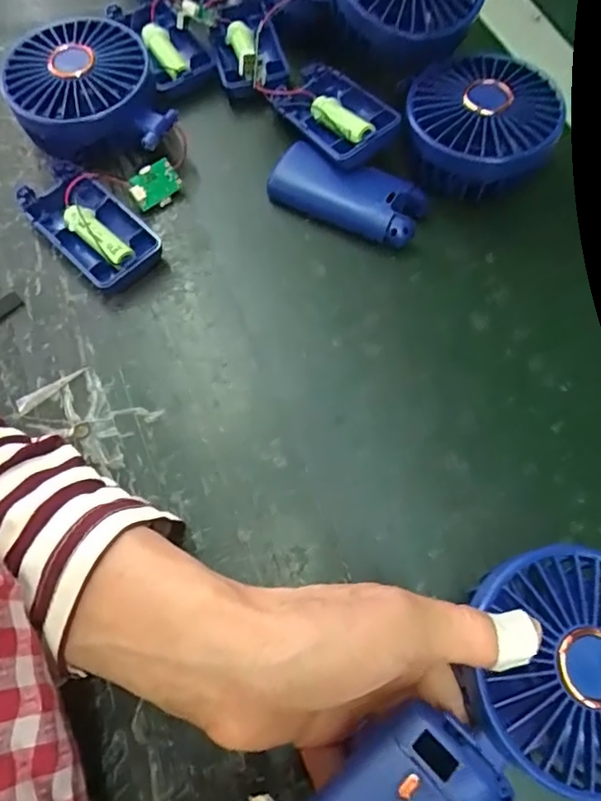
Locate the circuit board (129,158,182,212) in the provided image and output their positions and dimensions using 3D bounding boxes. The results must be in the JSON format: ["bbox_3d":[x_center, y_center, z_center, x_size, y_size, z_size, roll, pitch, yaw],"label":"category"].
[{"bbox_3d":[-0.089,-0.132,0.343,0.030,0.006,0.024,-38,114,-14],"label":"circuit board"}]

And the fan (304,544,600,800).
[{"bbox_3d":[0.065,0.121,0.206,0.178,0.030,0.083,-22,70,-15],"label":"fan"}]

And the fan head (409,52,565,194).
[{"bbox_3d":[0.105,-0.159,0.333,0.083,0.044,0.085,0,69,1],"label":"fan head"}]

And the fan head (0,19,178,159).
[{"bbox_3d":[-0.134,-0.190,0.353,0.086,0.047,0.096,-23,70,-8],"label":"fan head"}]

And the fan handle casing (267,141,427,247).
[{"bbox_3d":[0.026,-0.123,0.337,0.092,0.019,0.038,23,71,9],"label":"fan handle casing"}]

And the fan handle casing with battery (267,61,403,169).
[{"bbox_3d":[0.019,-0.179,0.348,0.046,0.020,0.093,-27,59,-10],"label":"fan handle casing with battery"}]

